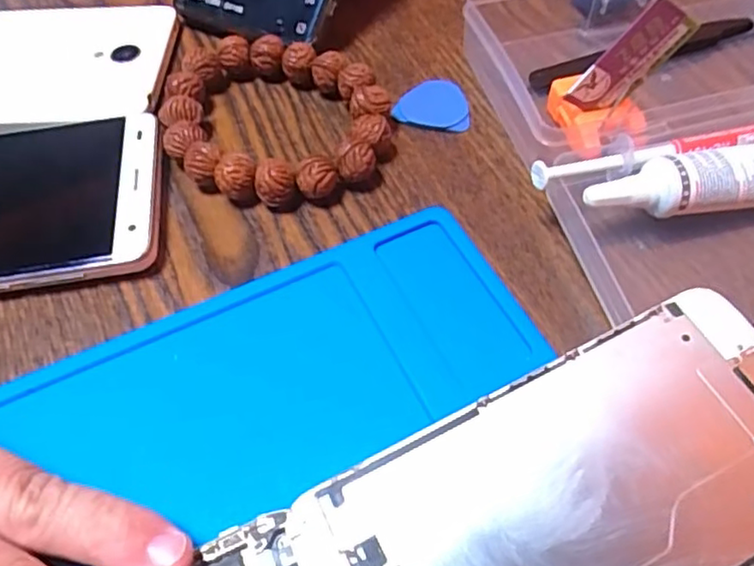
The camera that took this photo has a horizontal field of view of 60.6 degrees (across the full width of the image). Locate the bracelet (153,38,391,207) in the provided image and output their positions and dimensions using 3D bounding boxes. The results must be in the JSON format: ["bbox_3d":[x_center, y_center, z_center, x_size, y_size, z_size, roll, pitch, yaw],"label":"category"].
[{"bbox_3d":[-0.038,-0.062,0.244,0.084,0.016,0.076,4,56,5],"label":"bracelet"}]

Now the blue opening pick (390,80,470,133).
[{"bbox_3d":[0.023,-0.071,0.255,0.029,0.004,0.025,14,58,11],"label":"blue opening pick"}]

